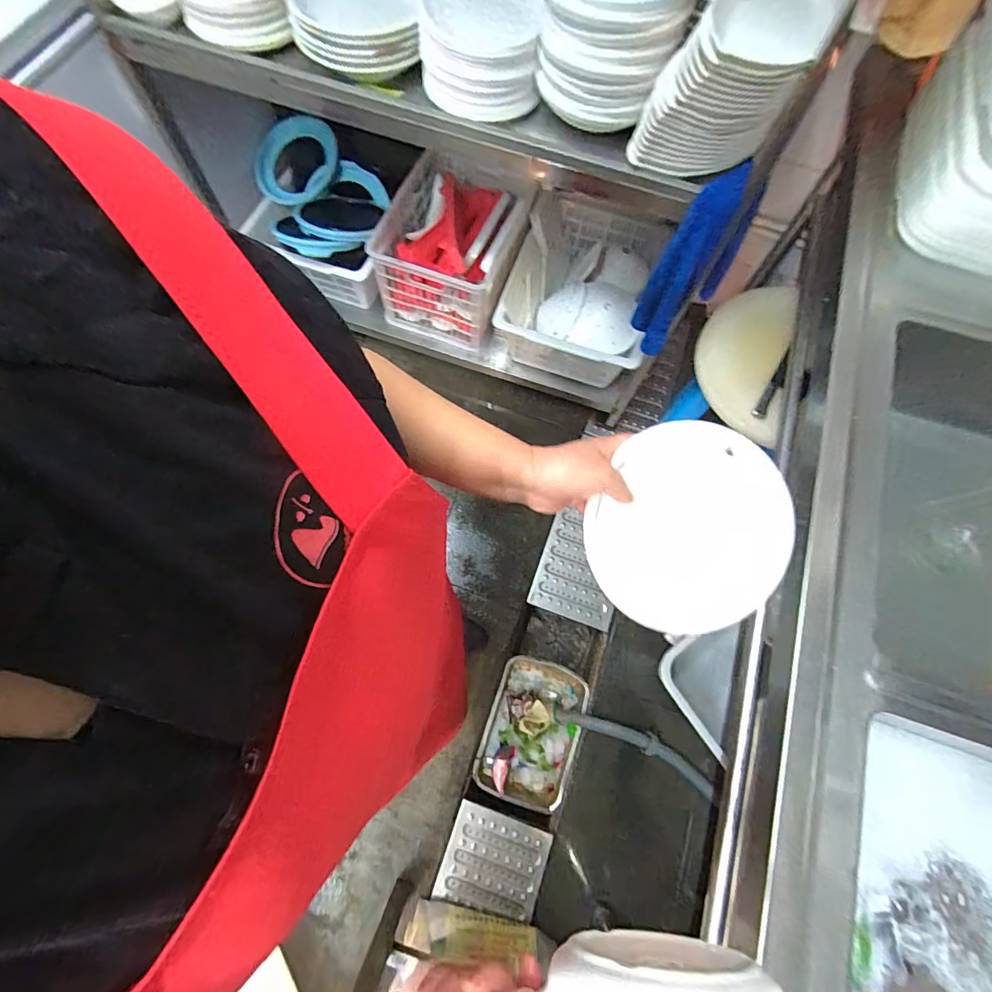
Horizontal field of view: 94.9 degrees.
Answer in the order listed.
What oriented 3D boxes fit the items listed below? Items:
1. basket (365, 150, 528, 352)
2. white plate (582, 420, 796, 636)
[{"bbox_3d":[-0.132,-0.691,1.349,0.412,0.261,0.403,20,72,5],"label":"basket"},{"bbox_3d":[0.190,0.033,0.445,0.192,0.016,0.196,0,94,-2],"label":"white plate"}]

